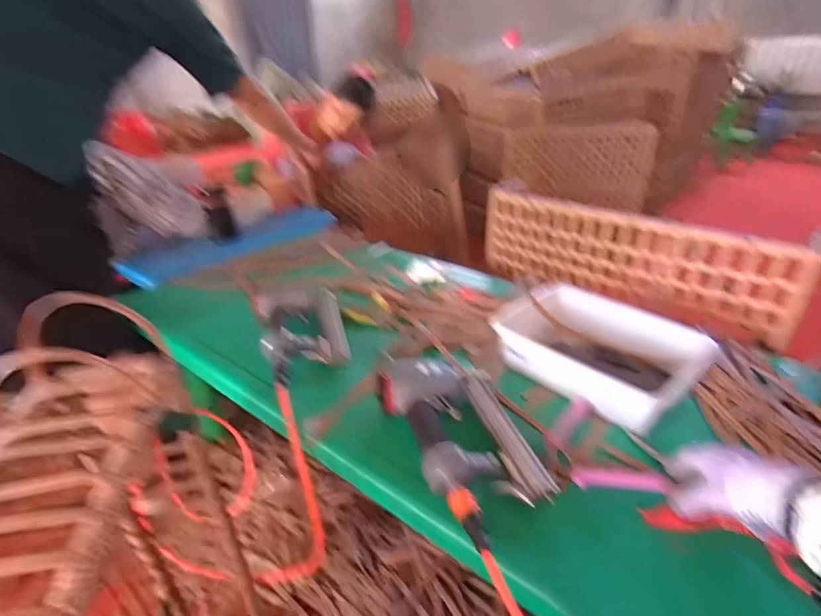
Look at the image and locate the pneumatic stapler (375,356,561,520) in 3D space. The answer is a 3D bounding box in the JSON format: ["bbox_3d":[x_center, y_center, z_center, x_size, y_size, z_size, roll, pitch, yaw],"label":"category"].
[{"bbox_3d":[0.067,0.150,0.562,0.156,0.062,0.234,-14,33,-20],"label":"pneumatic stapler"}]

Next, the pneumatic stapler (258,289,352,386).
[{"bbox_3d":[-0.186,0.037,0.762,0.146,0.055,0.258,-10,32,-15],"label":"pneumatic stapler"}]

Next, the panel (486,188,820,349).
[{"bbox_3d":[0.420,-0.113,0.927,0.032,0.194,0.622,-27,39,-36],"label":"panel"}]

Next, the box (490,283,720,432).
[{"bbox_3d":[0.280,0.058,0.694,0.195,0.066,0.277,-26,39,-35],"label":"box"}]

